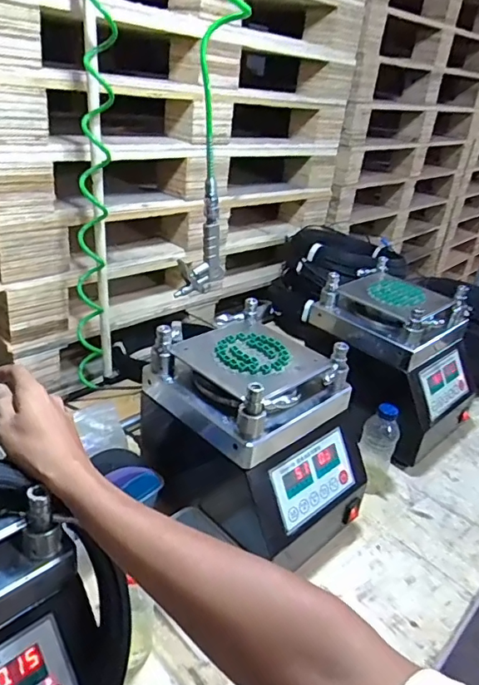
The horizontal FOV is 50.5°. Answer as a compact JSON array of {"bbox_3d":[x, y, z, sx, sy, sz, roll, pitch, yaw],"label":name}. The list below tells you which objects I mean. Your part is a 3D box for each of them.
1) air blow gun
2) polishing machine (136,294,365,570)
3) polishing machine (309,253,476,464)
[{"bbox_3d":[-0.057,-0.150,0.766,0.038,0.161,0.071,25,34,27],"label":"air blow gun"},{"bbox_3d":[0.022,0.132,0.743,0.215,0.266,0.274,-20,40,-38],"label":"polishing machine"},{"bbox_3d":[0.314,0.024,1.012,0.263,0.273,0.264,-20,40,-38],"label":"polishing machine"}]

